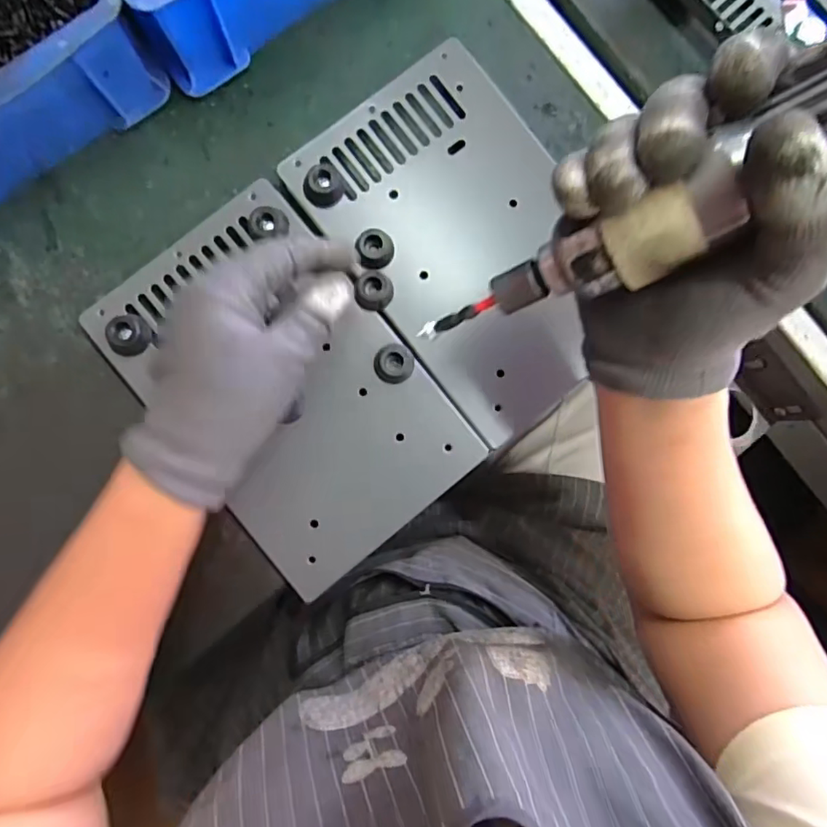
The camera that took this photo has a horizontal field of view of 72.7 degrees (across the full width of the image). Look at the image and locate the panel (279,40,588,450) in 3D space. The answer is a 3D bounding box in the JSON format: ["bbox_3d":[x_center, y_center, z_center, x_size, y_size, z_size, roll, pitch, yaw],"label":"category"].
[{"bbox_3d":[0.037,-0.112,0.360,0.141,0.020,0.225,-36,89,-3],"label":"panel"}]

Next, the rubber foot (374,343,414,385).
[{"bbox_3d":[-0.012,-0.031,0.351,0.024,0.013,0.023,10,87,-1],"label":"rubber foot"}]

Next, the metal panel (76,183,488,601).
[{"bbox_3d":[-0.080,-0.018,0.349,0.152,0.027,0.225,-39,86,-3],"label":"metal panel"}]

